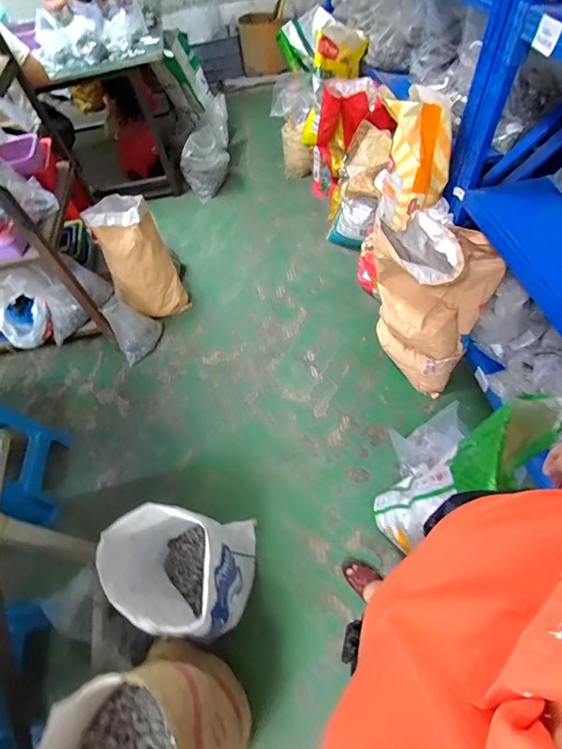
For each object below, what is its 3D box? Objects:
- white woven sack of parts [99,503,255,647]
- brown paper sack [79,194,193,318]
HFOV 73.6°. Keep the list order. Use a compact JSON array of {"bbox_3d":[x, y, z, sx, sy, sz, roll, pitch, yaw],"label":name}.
[{"bbox_3d":[-0.256,0.560,1.063,0.333,0.440,0.304,-9,58,1],"label":"white woven sack of parts"},{"bbox_3d":[-0.640,-0.502,1.712,0.288,0.551,0.225,-32,40,-14],"label":"brown paper sack"}]

